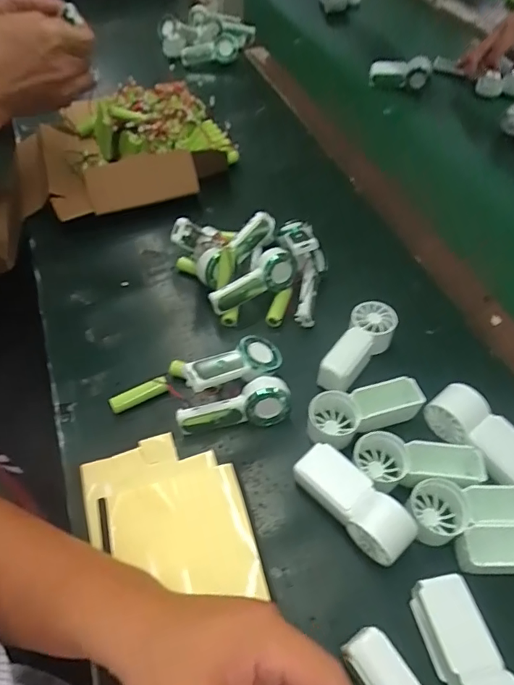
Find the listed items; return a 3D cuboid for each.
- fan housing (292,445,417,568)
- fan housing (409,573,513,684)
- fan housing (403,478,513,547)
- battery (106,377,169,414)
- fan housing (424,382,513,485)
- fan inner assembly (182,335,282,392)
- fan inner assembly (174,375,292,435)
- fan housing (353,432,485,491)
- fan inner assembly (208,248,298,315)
[{"bbox_3d":[0.070,0.117,0.350,0.037,0.030,0.093,-35,60,-24],"label":"fan housing"},{"bbox_3d":[0.129,0.194,0.291,0.039,0.025,0.091,-11,53,-9],"label":"fan housing"},{"bbox_3d":[0.158,0.119,0.346,0.094,0.027,0.039,-4,52,-3],"label":"fan housing"},{"bbox_3d":[-0.102,0.046,0.414,0.051,0.014,0.014,-23,56,-17],"label":"battery"},{"bbox_3d":[0.180,0.075,0.376,0.041,0.035,0.091,-36,60,-25],"label":"fan housing"},{"bbox_3d":[-0.019,0.019,0.401,0.093,0.022,0.036,-18,50,-38],"label":"fan inner assembly"},{"bbox_3d":[-0.019,0.055,0.394,0.093,0.034,0.027,-17,51,2],"label":"fan inner assembly"},{"bbox_3d":[0.123,0.092,0.368,0.090,0.033,0.048,-3,52,-3],"label":"fan housing"},{"bbox_3d":[-0.005,-0.058,0.468,0.090,0.033,0.025,-30,55,-8],"label":"fan inner assembly"}]

